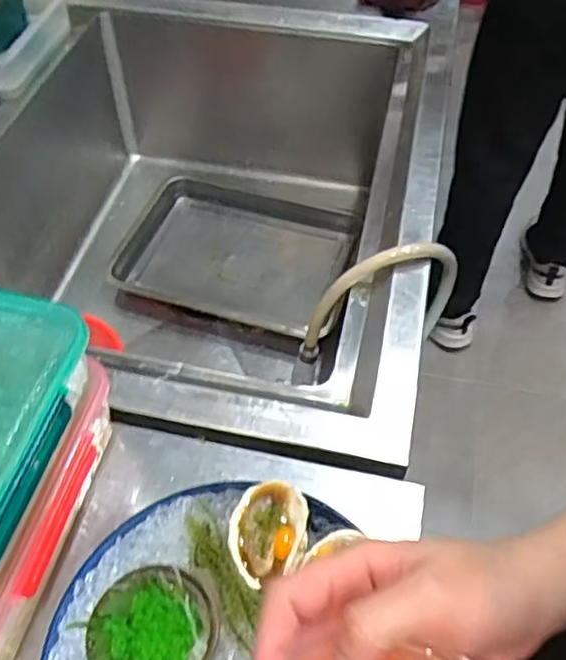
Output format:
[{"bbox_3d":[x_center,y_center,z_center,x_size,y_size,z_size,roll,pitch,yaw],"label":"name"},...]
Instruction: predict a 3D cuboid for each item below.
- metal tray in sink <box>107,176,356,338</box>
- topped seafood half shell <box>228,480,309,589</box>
[{"bbox_3d":[-0.084,-0.125,1.124,0.370,0.055,0.285,14,54,12],"label":"metal tray in sink"},{"bbox_3d":[-0.010,0.142,0.462,0.054,0.014,0.075,3,52,3],"label":"topped seafood half shell"}]

